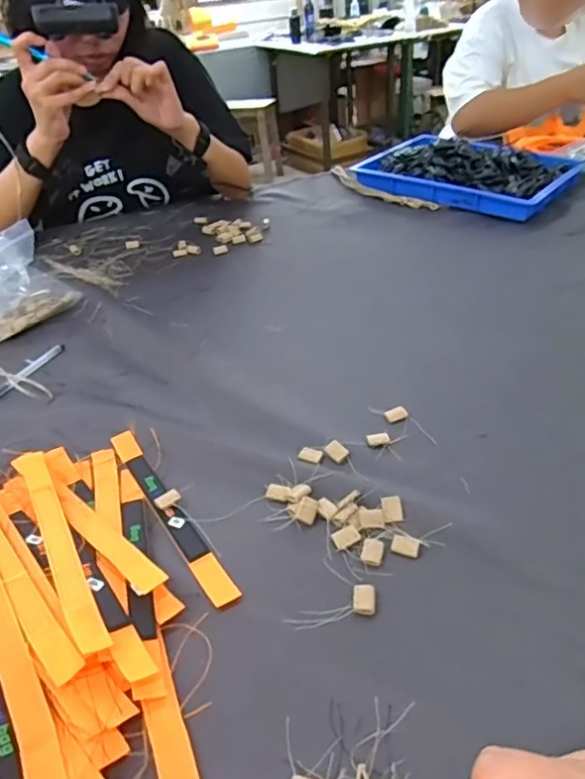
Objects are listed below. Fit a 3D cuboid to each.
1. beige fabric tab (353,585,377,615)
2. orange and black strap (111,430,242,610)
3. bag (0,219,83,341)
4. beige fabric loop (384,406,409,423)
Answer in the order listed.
[{"bbox_3d":[0.051,0.148,0.394,0.016,0.004,0.022,-1,38,6],"label":"beige fabric tab"},{"bbox_3d":[-0.107,0.100,0.476,0.021,0.006,0.222,-26,42,-24],"label":"orange and black strap"},{"bbox_3d":[-0.374,-0.137,0.721,0.079,0.113,0.157,26,48,34],"label":"bag"},{"bbox_3d":[0.102,0.024,0.547,0.022,0.010,0.012,-14,39,-10],"label":"beige fabric loop"}]

